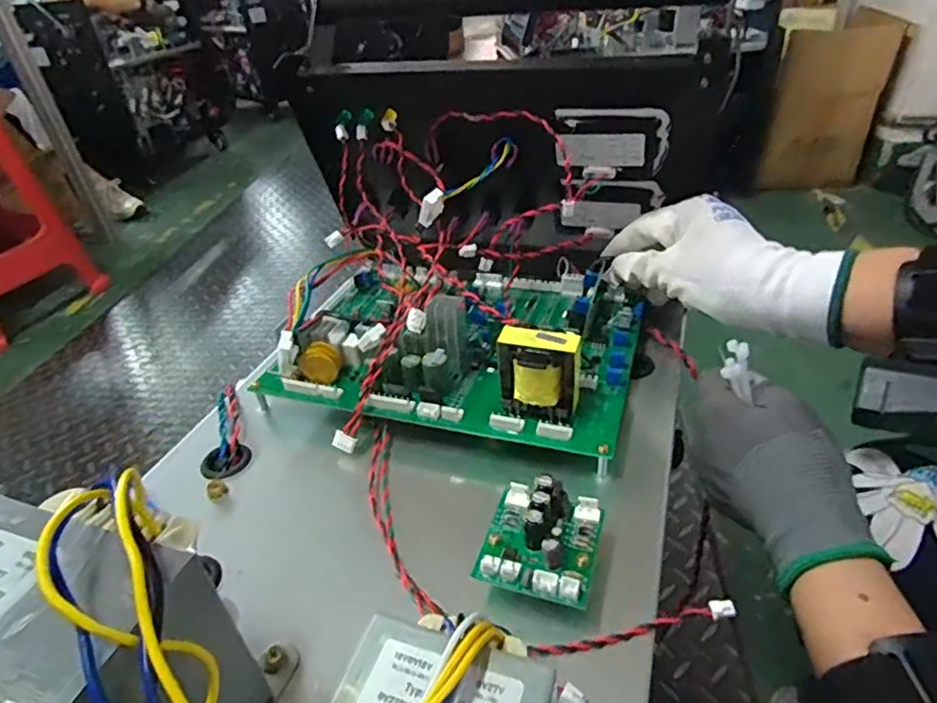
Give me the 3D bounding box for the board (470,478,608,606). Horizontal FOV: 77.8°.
[{"bbox_3d":[0.034,0.084,0.270,0.051,0.021,0.052,9,37,20],"label":"board"}]

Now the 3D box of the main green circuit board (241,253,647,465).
[{"bbox_3d":[-0.003,-0.025,0.407,0.233,0.056,0.174,8,37,19],"label":"main green circuit board"}]

